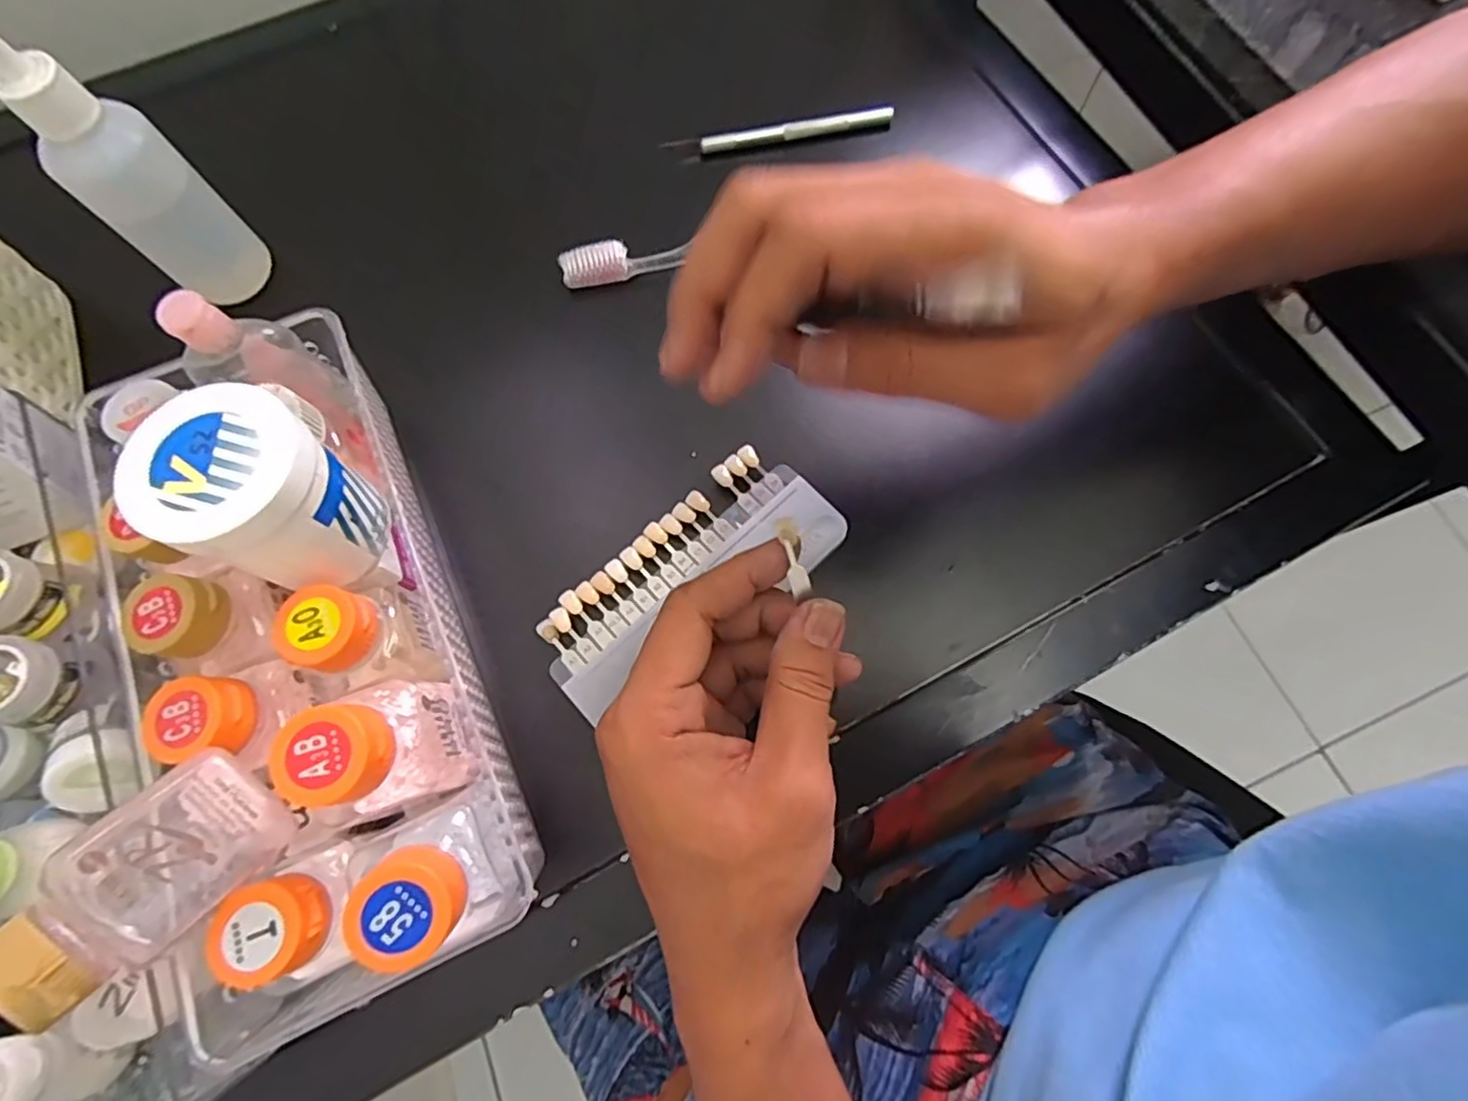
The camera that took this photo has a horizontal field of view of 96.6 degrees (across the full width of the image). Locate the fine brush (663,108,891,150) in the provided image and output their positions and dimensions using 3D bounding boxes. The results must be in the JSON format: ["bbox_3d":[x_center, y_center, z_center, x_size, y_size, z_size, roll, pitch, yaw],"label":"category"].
[{"bbox_3d":[0.027,-0.253,0.394,0.137,0.010,0.007,-10,71,-3],"label":"fine brush"}]

